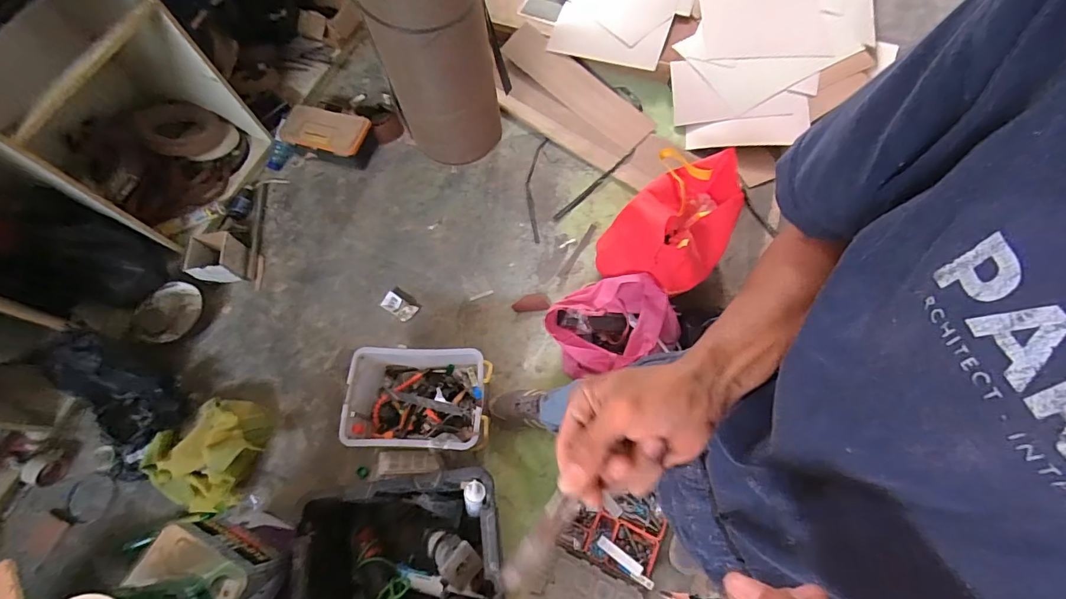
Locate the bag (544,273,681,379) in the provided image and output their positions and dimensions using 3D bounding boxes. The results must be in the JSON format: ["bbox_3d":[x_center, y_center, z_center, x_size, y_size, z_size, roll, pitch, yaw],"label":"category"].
[{"bbox_3d":[0.223,0.075,1.321,0.348,0.177,0.266,-17,68,-3],"label":"bag"}]

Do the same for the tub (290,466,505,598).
[{"bbox_3d":[-0.306,0.605,1.088,0.468,0.230,0.319,-7,67,0],"label":"tub"}]

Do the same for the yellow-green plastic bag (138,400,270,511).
[{"bbox_3d":[-0.879,0.425,1.254,0.245,0.121,0.296,30,72,14],"label":"yellow-green plastic bag"}]

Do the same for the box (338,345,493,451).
[{"bbox_3d":[-0.300,0.280,1.240,0.360,0.217,0.246,1,68,4],"label":"box"}]

